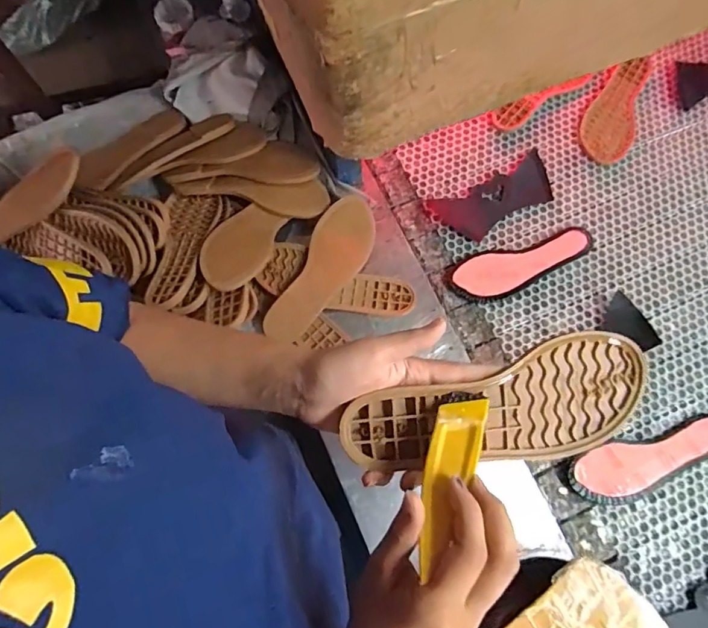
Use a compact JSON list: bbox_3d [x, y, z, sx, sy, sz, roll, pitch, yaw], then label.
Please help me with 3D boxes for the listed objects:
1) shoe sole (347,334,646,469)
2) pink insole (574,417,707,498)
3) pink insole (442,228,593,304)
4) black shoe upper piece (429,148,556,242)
[{"bbox_3d":[0.112,0.070,0.352,0.239,0.023,0.078,-10,74,-12],"label":"shoe sole"},{"bbox_3d":[0.415,0.199,0.658,0.219,0.011,0.064,-17,74,-5],"label":"pink insole"},{"bbox_3d":[0.266,-0.078,0.742,0.235,0.010,0.077,-19,75,-6],"label":"pink insole"},{"bbox_3d":[0.236,-0.189,0.778,0.201,0.007,0.089,-26,75,-7],"label":"black shoe upper piece"}]

